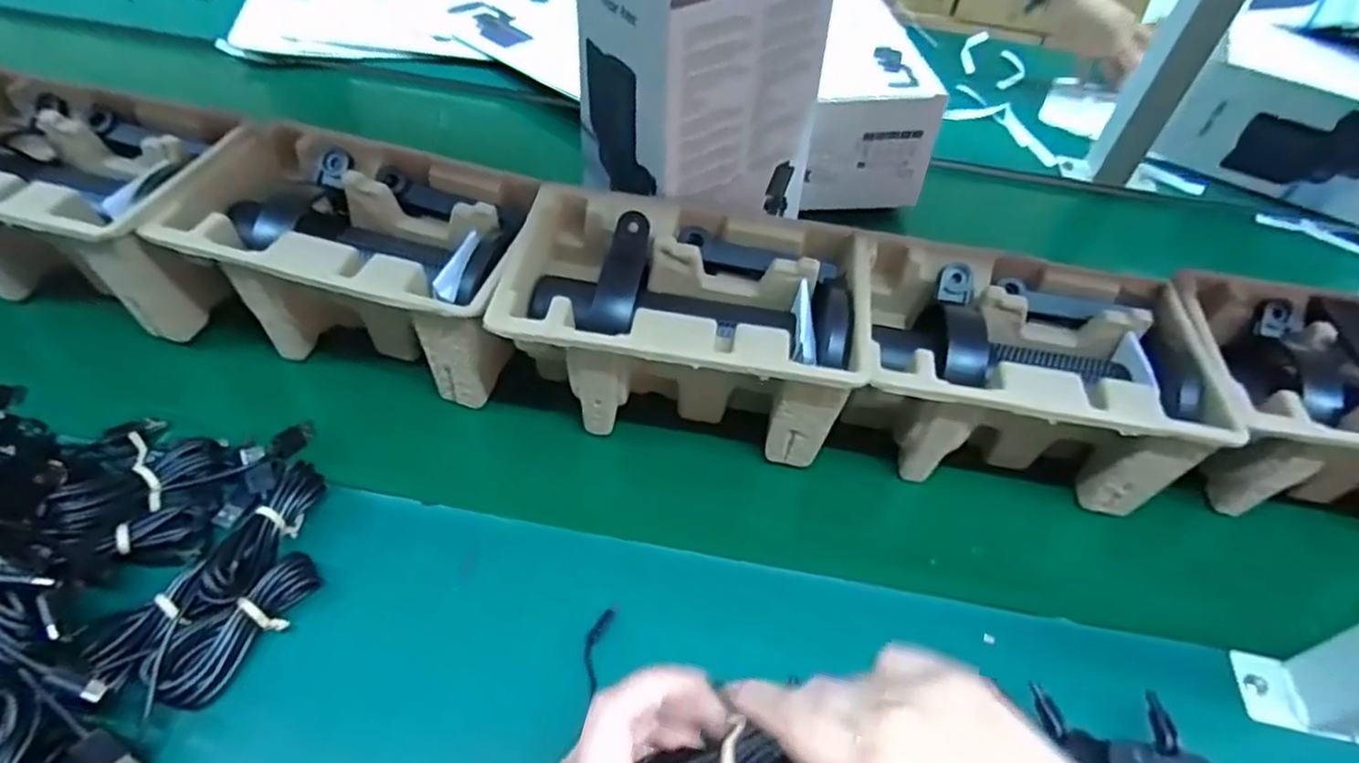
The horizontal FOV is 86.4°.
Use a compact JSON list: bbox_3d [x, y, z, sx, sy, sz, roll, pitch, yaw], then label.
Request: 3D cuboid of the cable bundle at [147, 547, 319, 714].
[{"bbox_3d":[-0.230,0.128,0.380,0.030,0.022,0.086,30,53,21],"label":"cable bundle"}]

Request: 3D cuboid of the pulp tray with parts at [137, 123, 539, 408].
[{"bbox_3d":[-0.219,-0.085,0.504,0.230,0.096,0.153,10,49,4],"label":"pulp tray with parts"}]

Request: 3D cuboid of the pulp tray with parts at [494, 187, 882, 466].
[{"bbox_3d":[0.006,-0.037,0.500,0.228,0.101,0.141,7,48,2],"label":"pulp tray with parts"}]

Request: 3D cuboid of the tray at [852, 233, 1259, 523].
[{"bbox_3d":[0.225,-0.004,0.495,0.220,0.102,0.138,7,48,2],"label":"tray"}]

